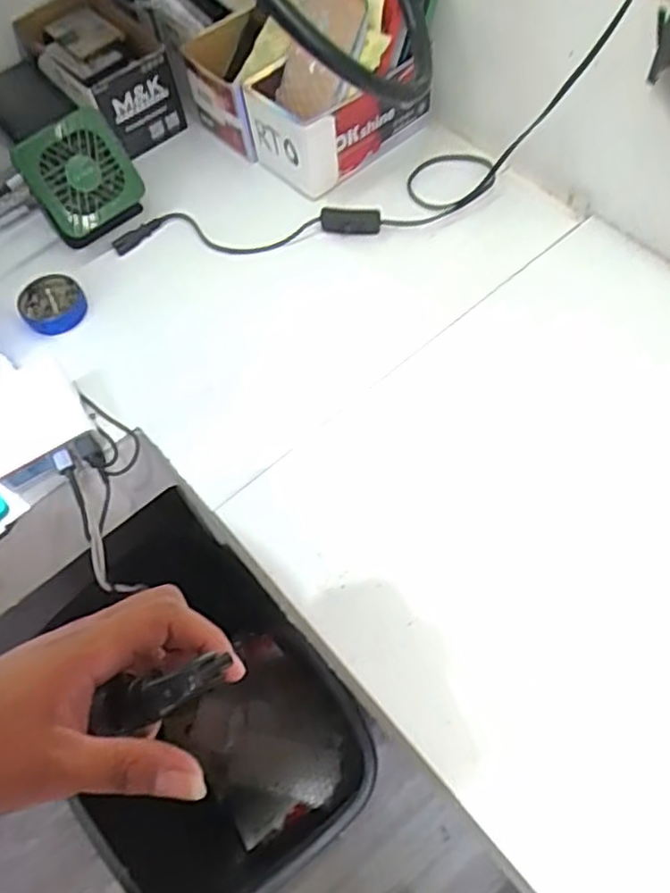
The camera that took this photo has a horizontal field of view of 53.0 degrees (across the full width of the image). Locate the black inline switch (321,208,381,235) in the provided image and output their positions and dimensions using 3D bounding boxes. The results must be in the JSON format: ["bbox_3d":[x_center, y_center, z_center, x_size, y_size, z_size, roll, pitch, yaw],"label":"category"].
[{"bbox_3d":[0.016,-0.229,0.680,0.059,0.023,0.015,4,63,7],"label":"black inline switch"}]

